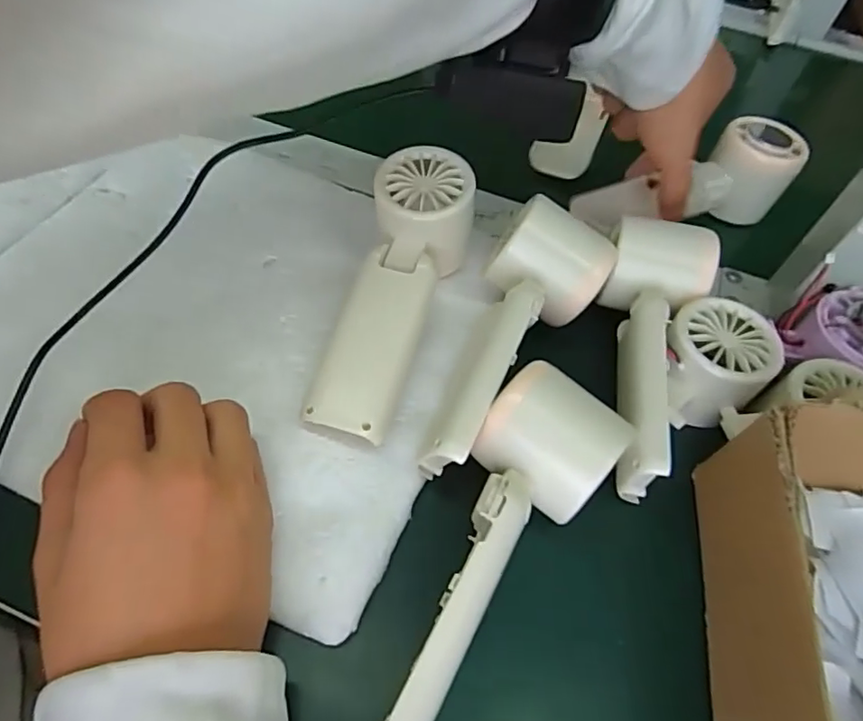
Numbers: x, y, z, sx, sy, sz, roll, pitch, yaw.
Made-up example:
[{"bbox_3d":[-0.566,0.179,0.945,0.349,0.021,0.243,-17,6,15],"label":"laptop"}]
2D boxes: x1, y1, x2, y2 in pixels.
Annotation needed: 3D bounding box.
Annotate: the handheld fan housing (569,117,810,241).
[{"bbox_3d":[0.175,-0.120,0.387,0.157,0.047,0.064,-11,56,4],"label":"handheld fan housing"}]

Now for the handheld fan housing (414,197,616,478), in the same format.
[{"bbox_3d":[0.040,-0.013,0.277,0.054,0.052,0.152,27,58,13],"label":"handheld fan housing"}]

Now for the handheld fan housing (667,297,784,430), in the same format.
[{"bbox_3d":[0.146,0.002,0.297,0.054,0.042,0.055,6,56,0],"label":"handheld fan housing"}]

